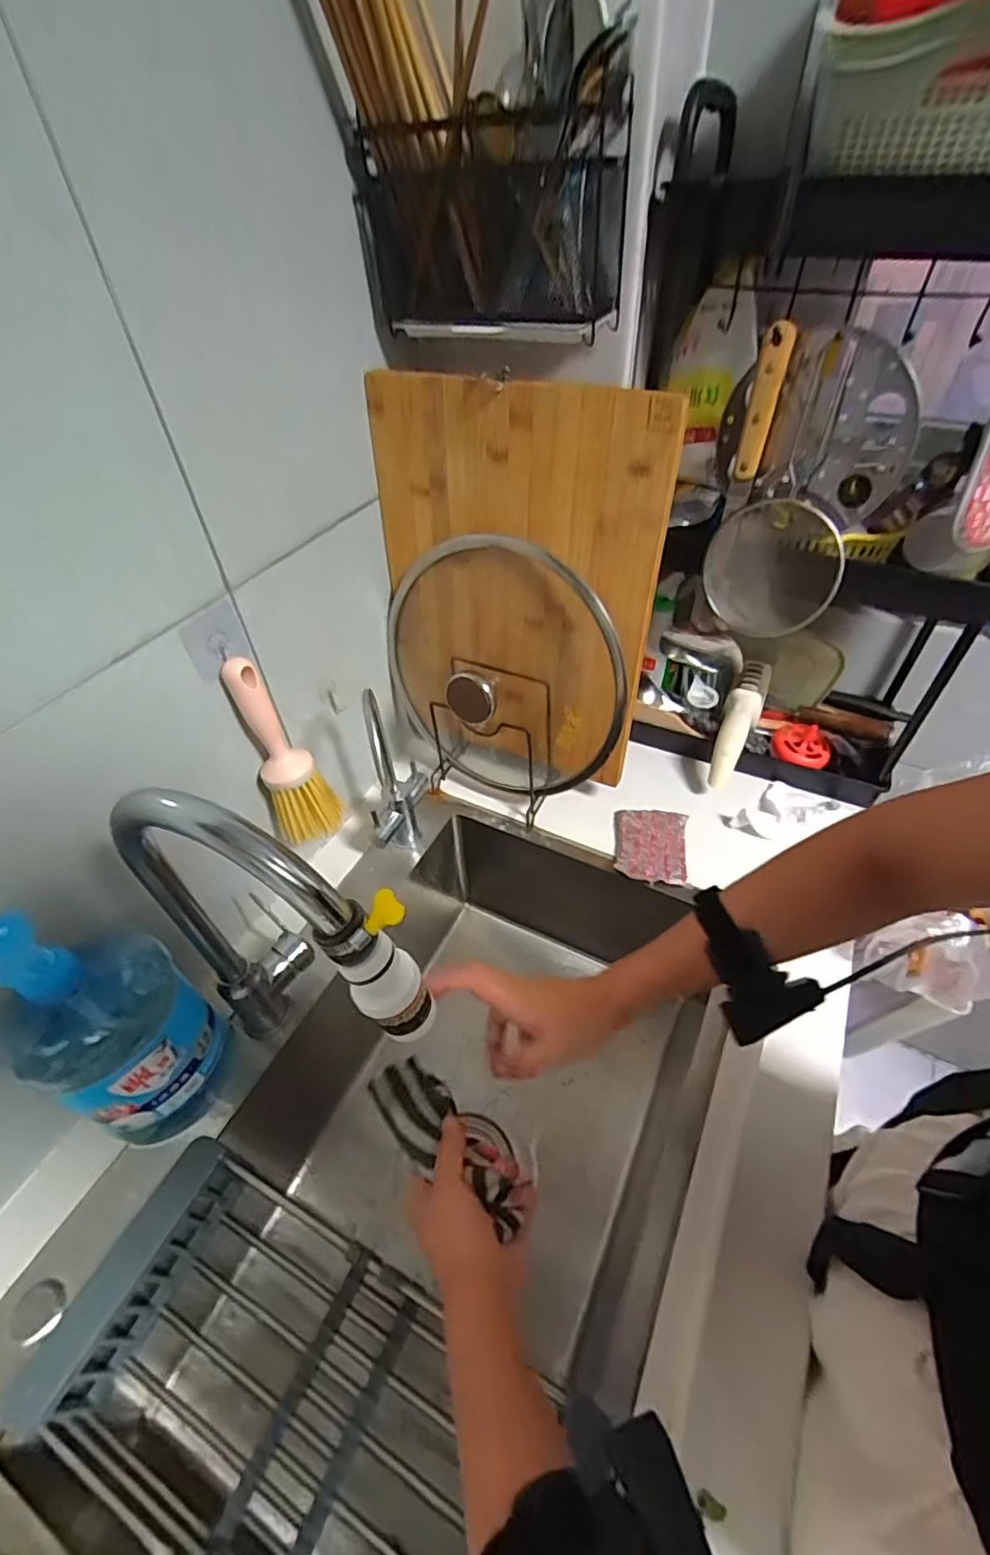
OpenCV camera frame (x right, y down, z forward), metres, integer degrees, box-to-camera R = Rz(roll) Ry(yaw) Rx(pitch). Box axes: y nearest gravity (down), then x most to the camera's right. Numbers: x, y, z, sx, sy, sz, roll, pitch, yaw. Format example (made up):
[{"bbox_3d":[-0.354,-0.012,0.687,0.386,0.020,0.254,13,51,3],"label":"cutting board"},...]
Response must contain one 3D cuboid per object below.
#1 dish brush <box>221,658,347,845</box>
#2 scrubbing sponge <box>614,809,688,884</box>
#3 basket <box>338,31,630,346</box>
[{"bbox_3d":[-0.201,-0.023,0.576,0.067,0.196,0.055,-19,48,-15],"label":"dish brush"},{"bbox_3d":[0.188,0.078,0.715,0.084,0.023,0.101,7,46,10],"label":"scrubbing sponge"},{"bbox_3d":[-0.004,-0.462,0.495,0.215,0.133,0.092,23,51,23],"label":"basket"}]

